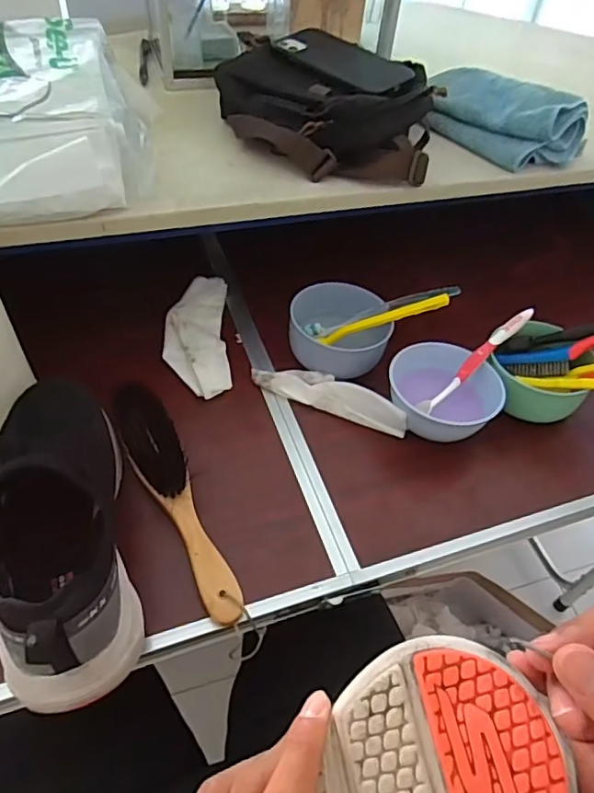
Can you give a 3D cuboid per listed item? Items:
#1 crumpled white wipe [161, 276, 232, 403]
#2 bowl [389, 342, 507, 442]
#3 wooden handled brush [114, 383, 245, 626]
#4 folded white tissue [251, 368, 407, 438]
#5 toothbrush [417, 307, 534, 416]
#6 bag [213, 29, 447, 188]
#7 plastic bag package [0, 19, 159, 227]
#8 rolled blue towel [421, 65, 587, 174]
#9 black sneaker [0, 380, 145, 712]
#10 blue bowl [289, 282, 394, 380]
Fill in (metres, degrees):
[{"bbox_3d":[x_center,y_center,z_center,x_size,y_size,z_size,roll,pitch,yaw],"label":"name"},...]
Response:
[{"bbox_3d":[-0.112,-0.071,0.623,0.069,0.014,0.176,-2,51,-8],"label":"crumpled white wipe"},{"bbox_3d":[0.152,-0.004,0.573,0.108,0.052,0.107,3,50,-4],"label":"bowl"},{"bbox_3d":[-0.108,0.085,0.480,0.044,0.033,0.234,-18,55,-20],"label":"wooden handled brush"},{"bbox_3d":[0.035,-0.006,0.566,0.162,0.026,0.040,25,52,14],"label":"folded white tissue"},{"bbox_3d":[0.186,-0.038,0.571,0.163,0.019,0.014,-42,63,-7],"label":"toothbrush"},{"bbox_3d":[0.028,-0.307,0.601,0.239,0.081,0.172,10,50,2],"label":"bag"},{"bbox_3d":[-0.251,-0.247,0.496,0.241,0.098,0.217,-10,52,-14],"label":"plastic bag package"},{"bbox_3d":[0.231,-0.325,0.642,0.199,0.059,0.116,32,54,19],"label":"rolled blue towel"},{"bbox_3d":[-0.178,0.080,0.413,0.090,0.099,0.272,-11,52,-15],"label":"black sneaker"},{"bbox_3d":[0.046,-0.073,0.601,0.108,0.053,0.094,13,50,5],"label":"blue bowl"}]

